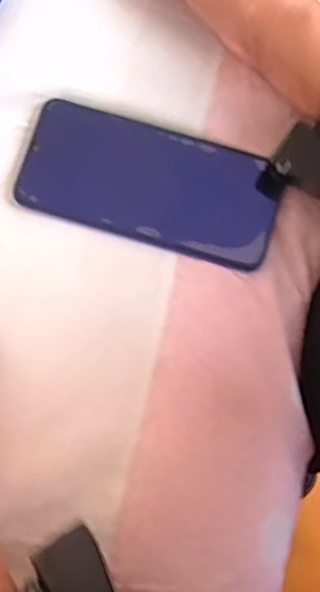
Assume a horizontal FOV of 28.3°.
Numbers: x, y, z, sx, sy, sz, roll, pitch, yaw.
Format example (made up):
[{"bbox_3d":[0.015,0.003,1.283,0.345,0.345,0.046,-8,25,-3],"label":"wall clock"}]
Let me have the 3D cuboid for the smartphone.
[{"bbox_3d":[-0.005,-0.073,0.402,0.160,0.009,0.075,16,75,3],"label":"smartphone"}]

